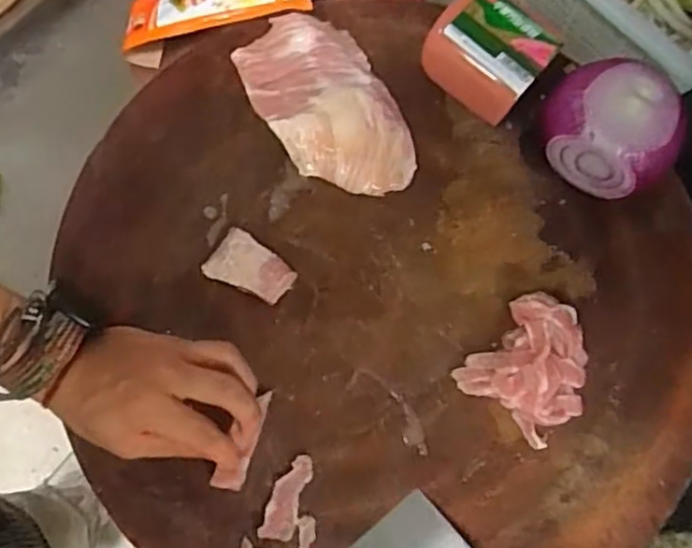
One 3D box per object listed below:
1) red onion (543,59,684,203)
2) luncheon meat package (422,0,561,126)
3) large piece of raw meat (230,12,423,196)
[{"bbox_3d":[0.196,-0.105,0.497,0.098,0.072,0.080,35,75,6],"label":"red onion"},{"bbox_3d":[0.106,-0.167,0.514,0.087,0.056,0.075,43,76,8],"label":"luncheon meat package"},{"bbox_3d":[-0.016,-0.131,0.517,0.098,0.023,0.160,-24,78,-11],"label":"large piece of raw meat"}]

